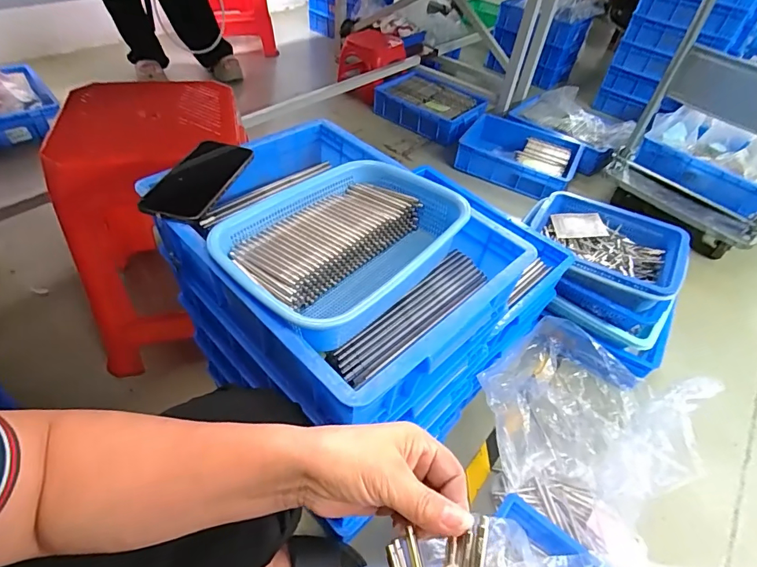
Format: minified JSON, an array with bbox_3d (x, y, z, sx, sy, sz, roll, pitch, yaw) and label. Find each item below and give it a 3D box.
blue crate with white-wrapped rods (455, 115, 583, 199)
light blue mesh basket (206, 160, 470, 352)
[{"bbox_3d":[0.528,-0.484,1.614,0.422,0.112,0.314,27,50,17],"label":"blue crate with white-wrapped rods"},{"bbox_3d":[-0.039,-0.047,0.514,0.203,0.083,0.284,37,53,24],"label":"light blue mesh basket"}]

